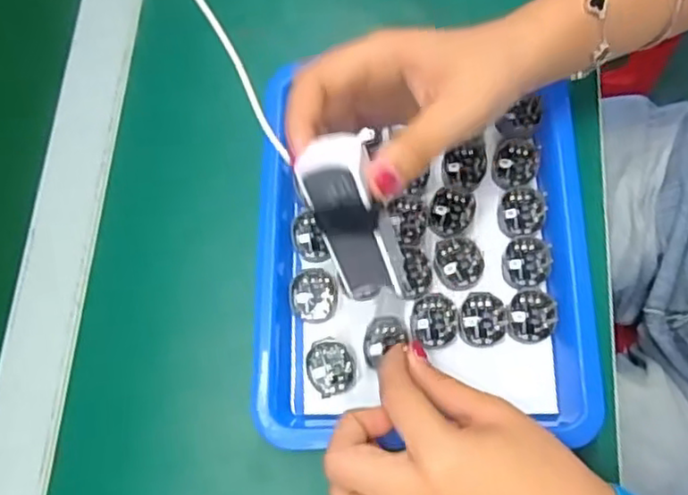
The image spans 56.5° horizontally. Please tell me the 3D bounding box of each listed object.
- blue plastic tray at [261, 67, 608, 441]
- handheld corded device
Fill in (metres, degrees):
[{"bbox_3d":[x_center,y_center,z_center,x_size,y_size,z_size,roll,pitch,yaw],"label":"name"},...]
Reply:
[{"bbox_3d":[0.042,0.005,0.356,0.182,0.034,0.192,-3,73,7],"label":"blue plastic tray"},{"bbox_3d":[0.003,-0.010,0.284,0.026,0.084,0.025,-27,43,-8],"label":"handheld corded device"}]

